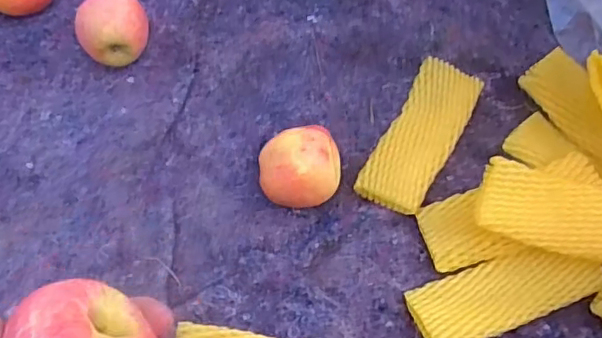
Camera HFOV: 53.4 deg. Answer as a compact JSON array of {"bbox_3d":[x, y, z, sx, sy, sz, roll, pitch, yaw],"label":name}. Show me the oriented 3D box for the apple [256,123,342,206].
[{"bbox_3d":[0.000,0.002,0.518,0.068,0.054,0.062,0,72,0],"label":"apple"}]

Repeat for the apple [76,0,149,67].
[{"bbox_3d":[-0.173,-0.128,0.565,0.062,0.055,0.064,0,72,0],"label":"apple"}]

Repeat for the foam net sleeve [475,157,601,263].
[{"bbox_3d":[0.216,0.036,0.468,0.150,0.023,0.059,15,78,8],"label":"foam net sleeve"}]

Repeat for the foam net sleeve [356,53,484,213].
[{"bbox_3d":[0.108,-0.031,0.534,0.060,0.030,0.150,27,75,10],"label":"foam net sleeve"}]

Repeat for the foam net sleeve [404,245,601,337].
[{"bbox_3d":[0.165,0.102,0.494,0.148,0.035,0.055,-20,72,-5],"label":"foam net sleeve"}]

